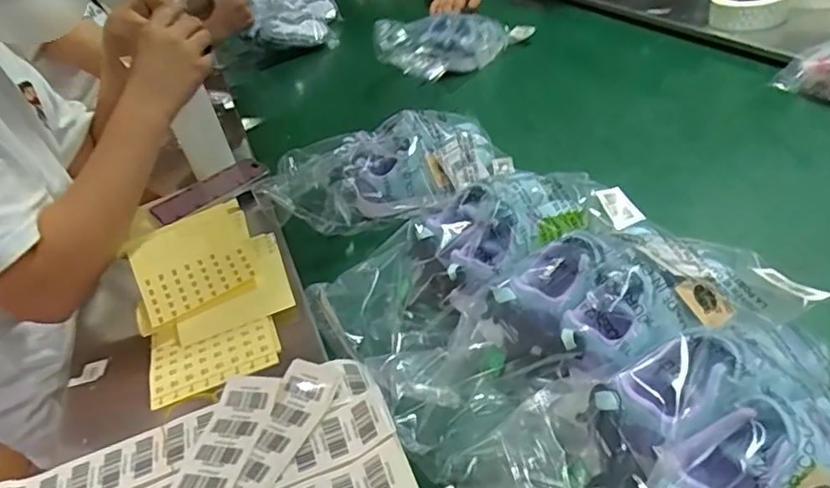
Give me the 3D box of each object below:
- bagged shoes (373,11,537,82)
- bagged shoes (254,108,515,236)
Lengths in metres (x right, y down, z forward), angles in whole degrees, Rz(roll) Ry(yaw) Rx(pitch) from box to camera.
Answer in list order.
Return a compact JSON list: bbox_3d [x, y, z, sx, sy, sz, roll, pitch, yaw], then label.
[{"bbox_3d":[0.082,-0.399,1.115,0.300,0.097,0.144,-25,36,-20],"label":"bagged shoes"},{"bbox_3d":[-0.039,-0.097,0.772,0.293,0.082,0.164,-13,33,-3],"label":"bagged shoes"}]

